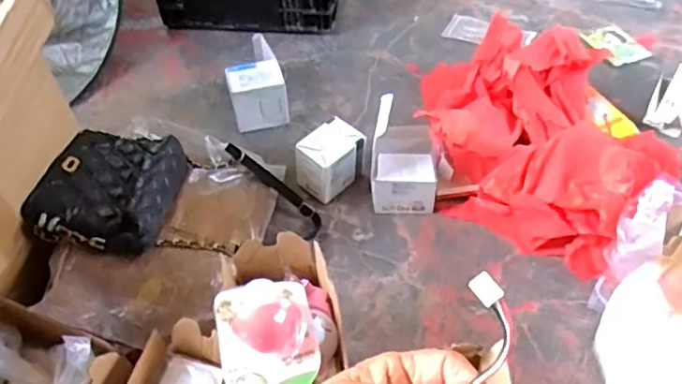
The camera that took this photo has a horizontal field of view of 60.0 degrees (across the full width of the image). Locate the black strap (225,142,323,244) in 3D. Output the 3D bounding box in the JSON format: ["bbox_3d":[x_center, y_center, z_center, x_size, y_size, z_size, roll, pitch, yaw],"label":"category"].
[{"bbox_3d":[-0.113,-0.004,0.979,0.209,0.022,0.057,43,61,5],"label":"black strap"}]

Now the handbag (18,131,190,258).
[{"bbox_3d":[-0.332,-0.011,0.855,0.173,0.066,0.241,1,50,4],"label":"handbag"}]

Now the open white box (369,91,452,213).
[{"bbox_3d":[0.112,-0.053,0.963,0.128,0.182,0.117,-1,49,3],"label":"open white box"}]

